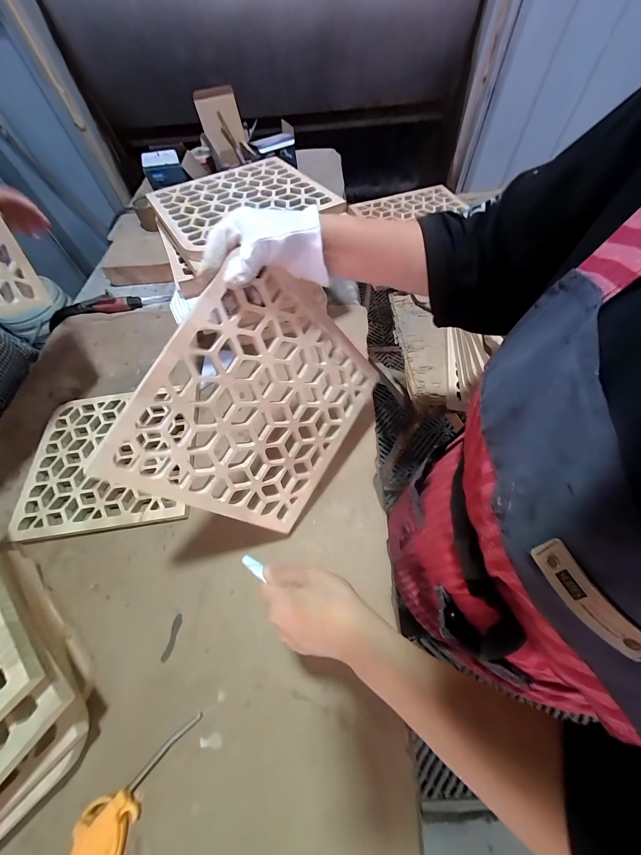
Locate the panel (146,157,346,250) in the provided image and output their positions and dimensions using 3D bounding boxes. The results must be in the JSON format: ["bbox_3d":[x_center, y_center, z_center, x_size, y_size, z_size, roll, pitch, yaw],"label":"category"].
[{"bbox_3d":[-0.154,-0.437,0.541,0.282,0.008,0.262,-29,62,-14],"label":"panel"}]

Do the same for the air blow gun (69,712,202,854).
[{"bbox_3d":[-0.222,0.443,0.309,0.083,0.026,0.200,10,61,9],"label":"air blow gun"}]

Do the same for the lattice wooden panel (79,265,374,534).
[{"bbox_3d":[-0.068,-0.018,0.380,0.016,0.279,0.289,25,81,49],"label":"lattice wooden panel"}]

